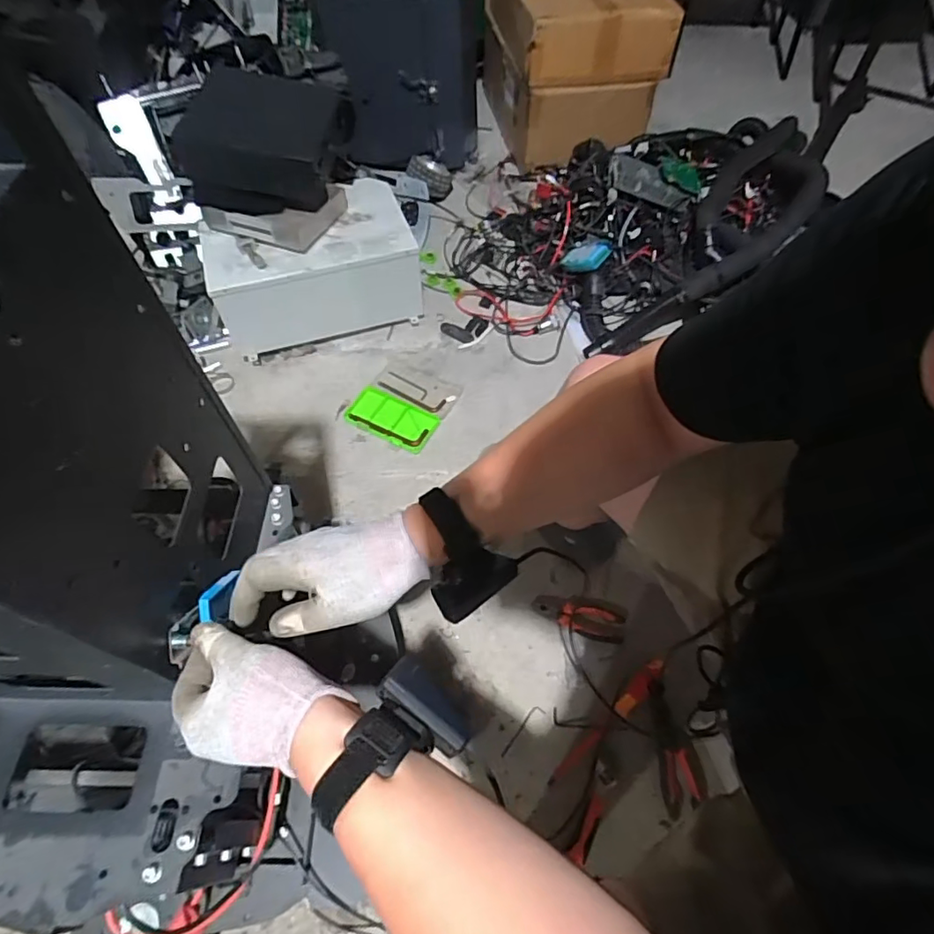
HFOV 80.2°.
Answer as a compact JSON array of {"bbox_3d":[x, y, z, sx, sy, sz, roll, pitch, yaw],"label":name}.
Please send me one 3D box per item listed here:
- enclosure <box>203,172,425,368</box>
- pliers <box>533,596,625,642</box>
[{"bbox_3d":[-0.344,-0.453,1.274,0.430,0.226,0.262,-17,58,-9],"label":"enclosure"},{"bbox_3d":[0.187,0.257,0.943,0.151,0.026,0.055,12,58,10],"label":"pliers"}]

